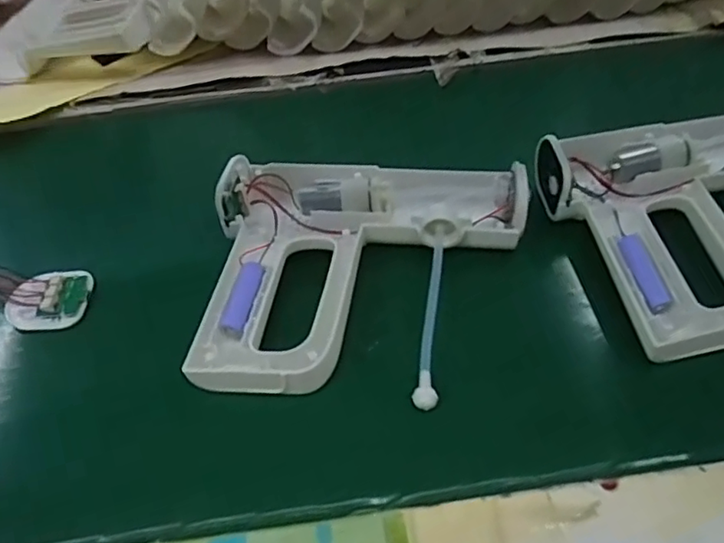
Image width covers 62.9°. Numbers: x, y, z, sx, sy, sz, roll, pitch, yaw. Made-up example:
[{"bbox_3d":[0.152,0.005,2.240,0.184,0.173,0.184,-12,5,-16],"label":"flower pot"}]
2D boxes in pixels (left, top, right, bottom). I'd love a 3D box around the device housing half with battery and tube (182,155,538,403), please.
[{"bbox_3d":[0.003,-0.010,0.389,0.205,0.037,0.180,2,49,6],"label":"device housing half with battery and tube"}]

